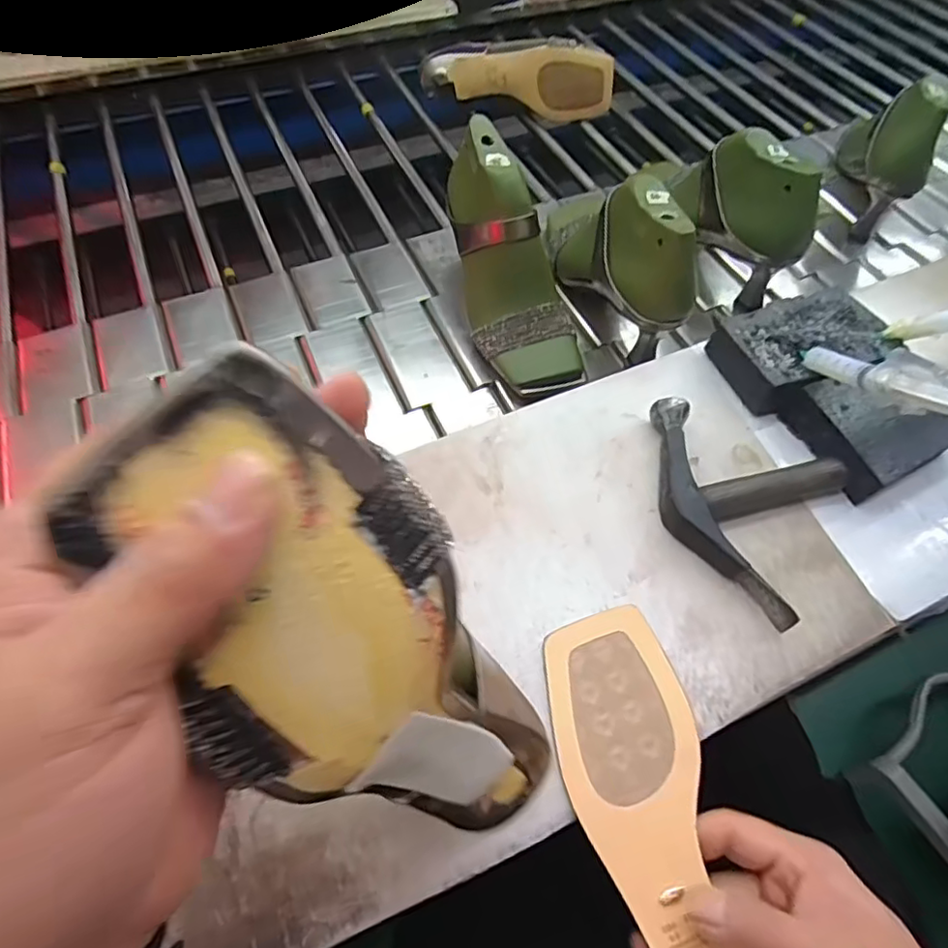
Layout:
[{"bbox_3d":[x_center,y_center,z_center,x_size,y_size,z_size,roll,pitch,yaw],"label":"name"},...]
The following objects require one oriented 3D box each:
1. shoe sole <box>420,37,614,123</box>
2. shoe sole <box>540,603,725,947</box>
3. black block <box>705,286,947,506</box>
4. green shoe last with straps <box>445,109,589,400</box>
[{"bbox_3d":[0.056,-0.503,0.774,0.239,0.093,0.052,7,57,2],"label":"shoe sole"},{"bbox_3d":[0.096,0.186,0.311,0.076,0.012,0.232,-10,57,-9],"label":"shoe sole"},{"bbox_3d":[0.277,-0.071,0.461,0.128,0.039,0.167,-25,61,-17],"label":"black block"},{"bbox_3d":[0.028,-0.185,0.534,0.074,0.073,0.233,-19,94,-14],"label":"green shoe last with straps"}]

